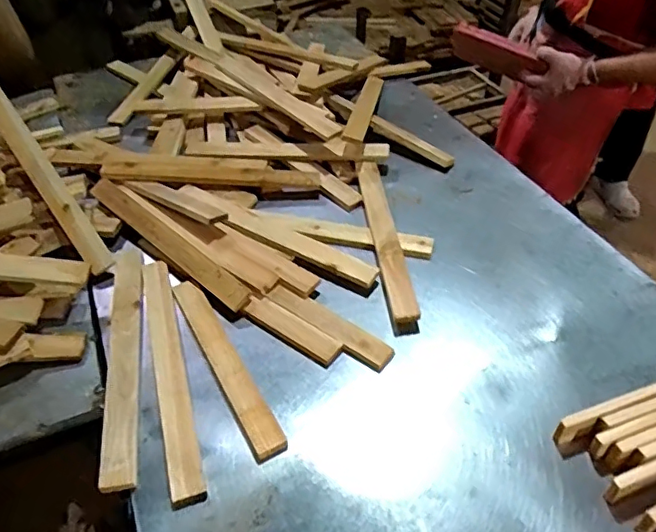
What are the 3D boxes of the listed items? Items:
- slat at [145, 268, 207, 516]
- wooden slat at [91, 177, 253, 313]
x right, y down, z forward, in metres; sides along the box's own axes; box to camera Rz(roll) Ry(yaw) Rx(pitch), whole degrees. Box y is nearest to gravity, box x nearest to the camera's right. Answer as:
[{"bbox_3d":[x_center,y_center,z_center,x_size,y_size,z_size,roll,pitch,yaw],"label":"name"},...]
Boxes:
[{"bbox_3d":[-0.263,0.164,0.928,0.047,0.022,0.474,-14,45,-12],"label":"slat"},{"bbox_3d":[-0.327,-0.054,1.116,0.476,0.028,0.056,33,53,31],"label":"wooden slat"}]

